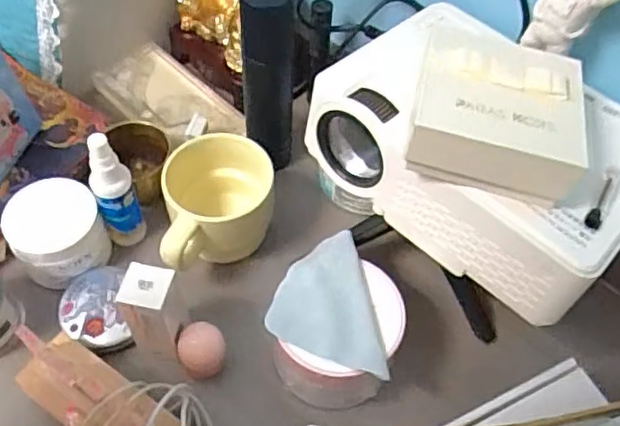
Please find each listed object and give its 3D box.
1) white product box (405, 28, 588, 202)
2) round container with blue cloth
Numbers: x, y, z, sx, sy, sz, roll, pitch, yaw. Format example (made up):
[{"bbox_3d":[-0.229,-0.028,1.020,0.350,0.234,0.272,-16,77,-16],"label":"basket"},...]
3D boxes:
[{"bbox_3d":[0.109,-0.060,0.363,0.090,0.034,0.089,12,54,8],"label":"white product box"},{"bbox_3d":[0.022,0.079,0.452,0.091,0.067,0.107,17,55,11],"label":"round container with blue cloth"}]

